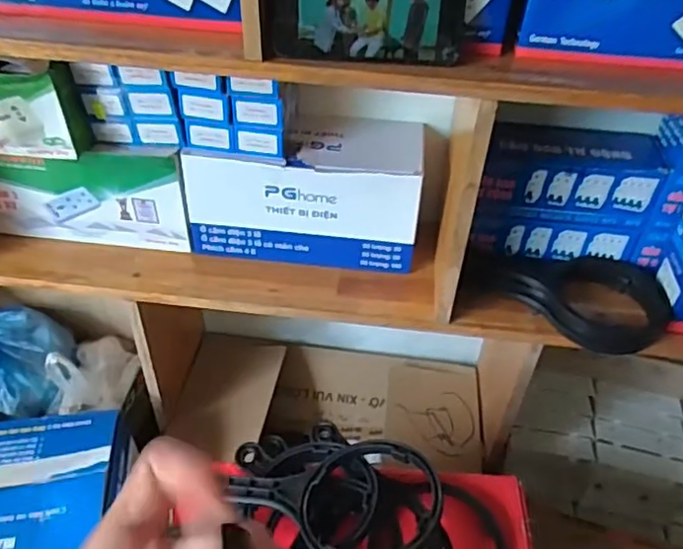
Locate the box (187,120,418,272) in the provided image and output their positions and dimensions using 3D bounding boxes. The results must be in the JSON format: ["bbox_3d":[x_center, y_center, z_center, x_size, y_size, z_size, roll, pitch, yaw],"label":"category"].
[{"bbox_3d":[-0.045,-0.108,0.783,0.280,0.145,0.125,5,42,2],"label":"box"}]

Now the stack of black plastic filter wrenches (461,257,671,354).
[{"bbox_3d":[0.280,0.019,0.760,0.223,0.047,0.130,26,46,24],"label":"stack of black plastic filter wrenches"}]

